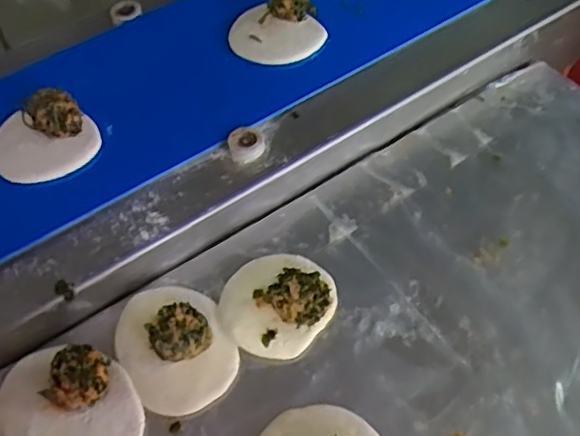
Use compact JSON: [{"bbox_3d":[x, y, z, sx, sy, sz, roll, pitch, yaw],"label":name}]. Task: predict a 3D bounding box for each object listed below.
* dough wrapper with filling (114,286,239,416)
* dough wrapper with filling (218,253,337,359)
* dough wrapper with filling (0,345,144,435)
[{"bbox_3d":[-0.086,0.087,0.446,0.075,0.023,0.101,-24,57,-13],"label":"dough wrapper with filling"},{"bbox_3d":[-0.011,0.060,0.466,0.079,0.028,0.086,-1,55,2],"label":"dough wrapper with filling"},{"bbox_3d":[-0.155,0.130,0.418,0.105,0.030,0.082,12,56,11],"label":"dough wrapper with filling"}]

